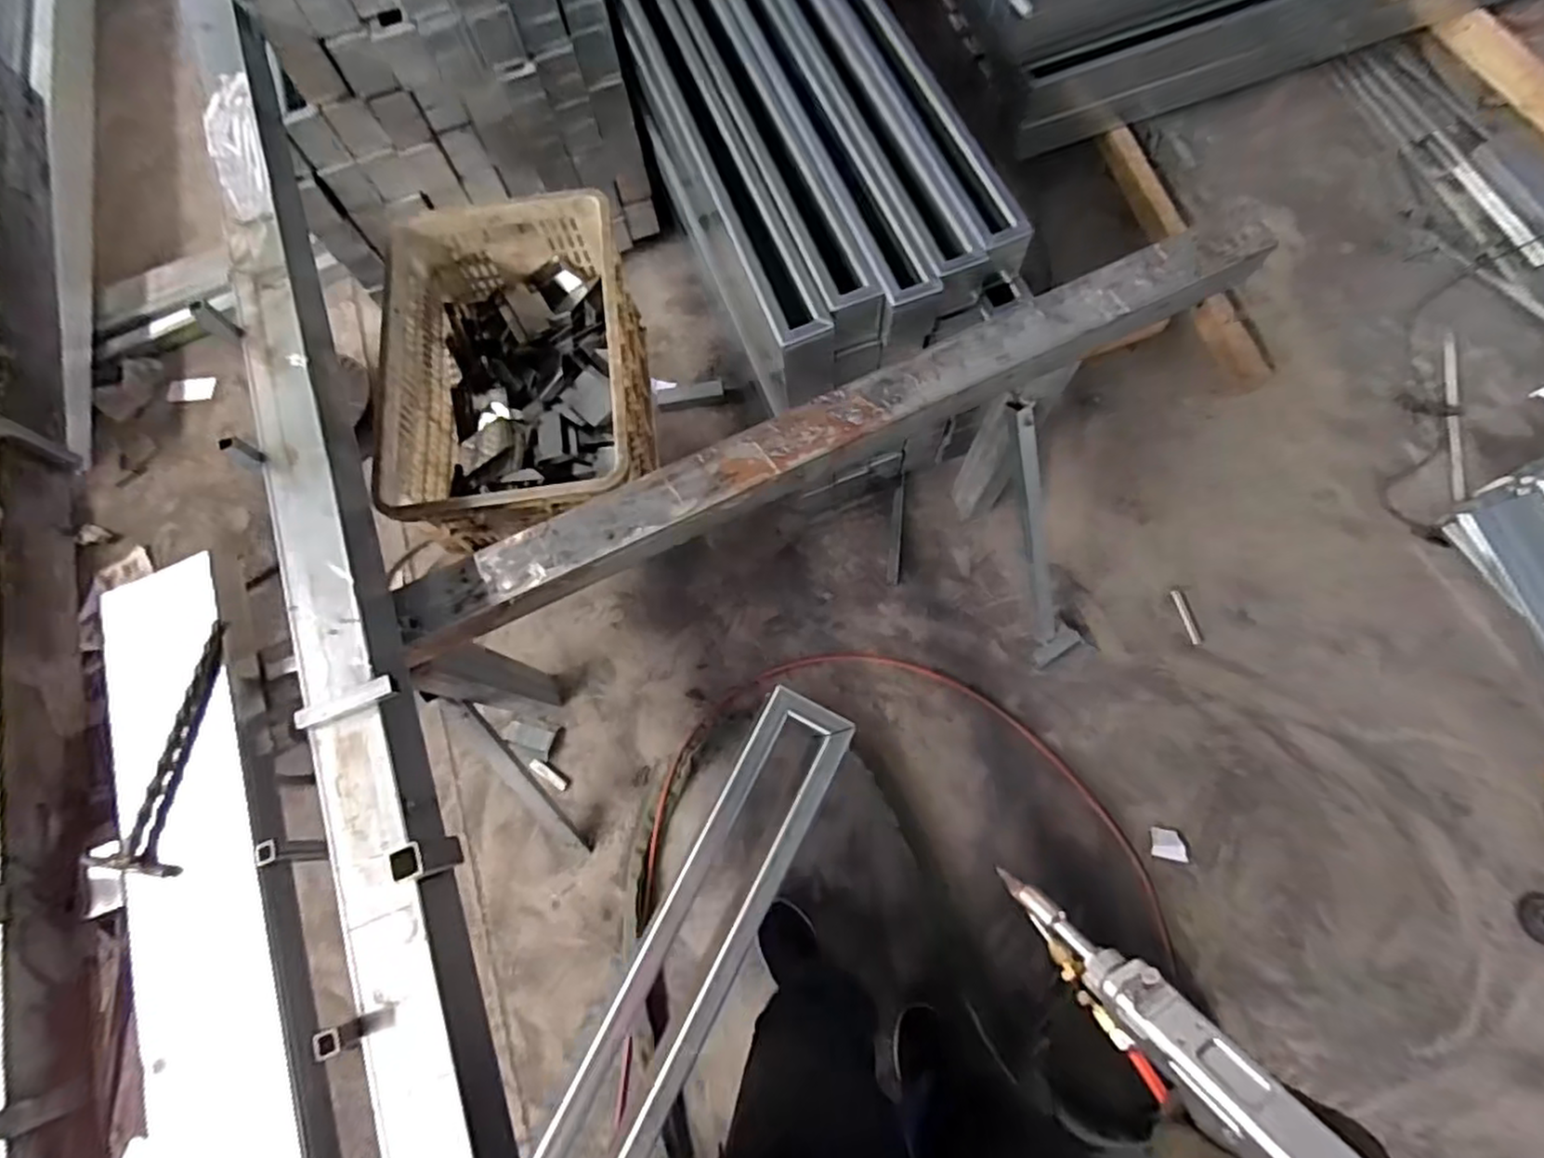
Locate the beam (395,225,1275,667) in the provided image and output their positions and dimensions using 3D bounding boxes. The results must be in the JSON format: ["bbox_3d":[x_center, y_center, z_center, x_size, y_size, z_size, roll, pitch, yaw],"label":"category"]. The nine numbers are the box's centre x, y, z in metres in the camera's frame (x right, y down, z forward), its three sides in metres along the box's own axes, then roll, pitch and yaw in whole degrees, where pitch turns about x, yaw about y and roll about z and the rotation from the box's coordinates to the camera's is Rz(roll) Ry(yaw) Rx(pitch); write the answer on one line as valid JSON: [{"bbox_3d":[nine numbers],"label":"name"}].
[{"bbox_3d":[0.086,-0.204,0.947,1.246,0.096,0.100,-25,80,-4],"label":"beam"}]

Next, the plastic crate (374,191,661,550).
[{"bbox_3d":[-0.395,-0.327,1.111,0.354,0.241,0.531,-6,71,2],"label":"plastic crate"}]

